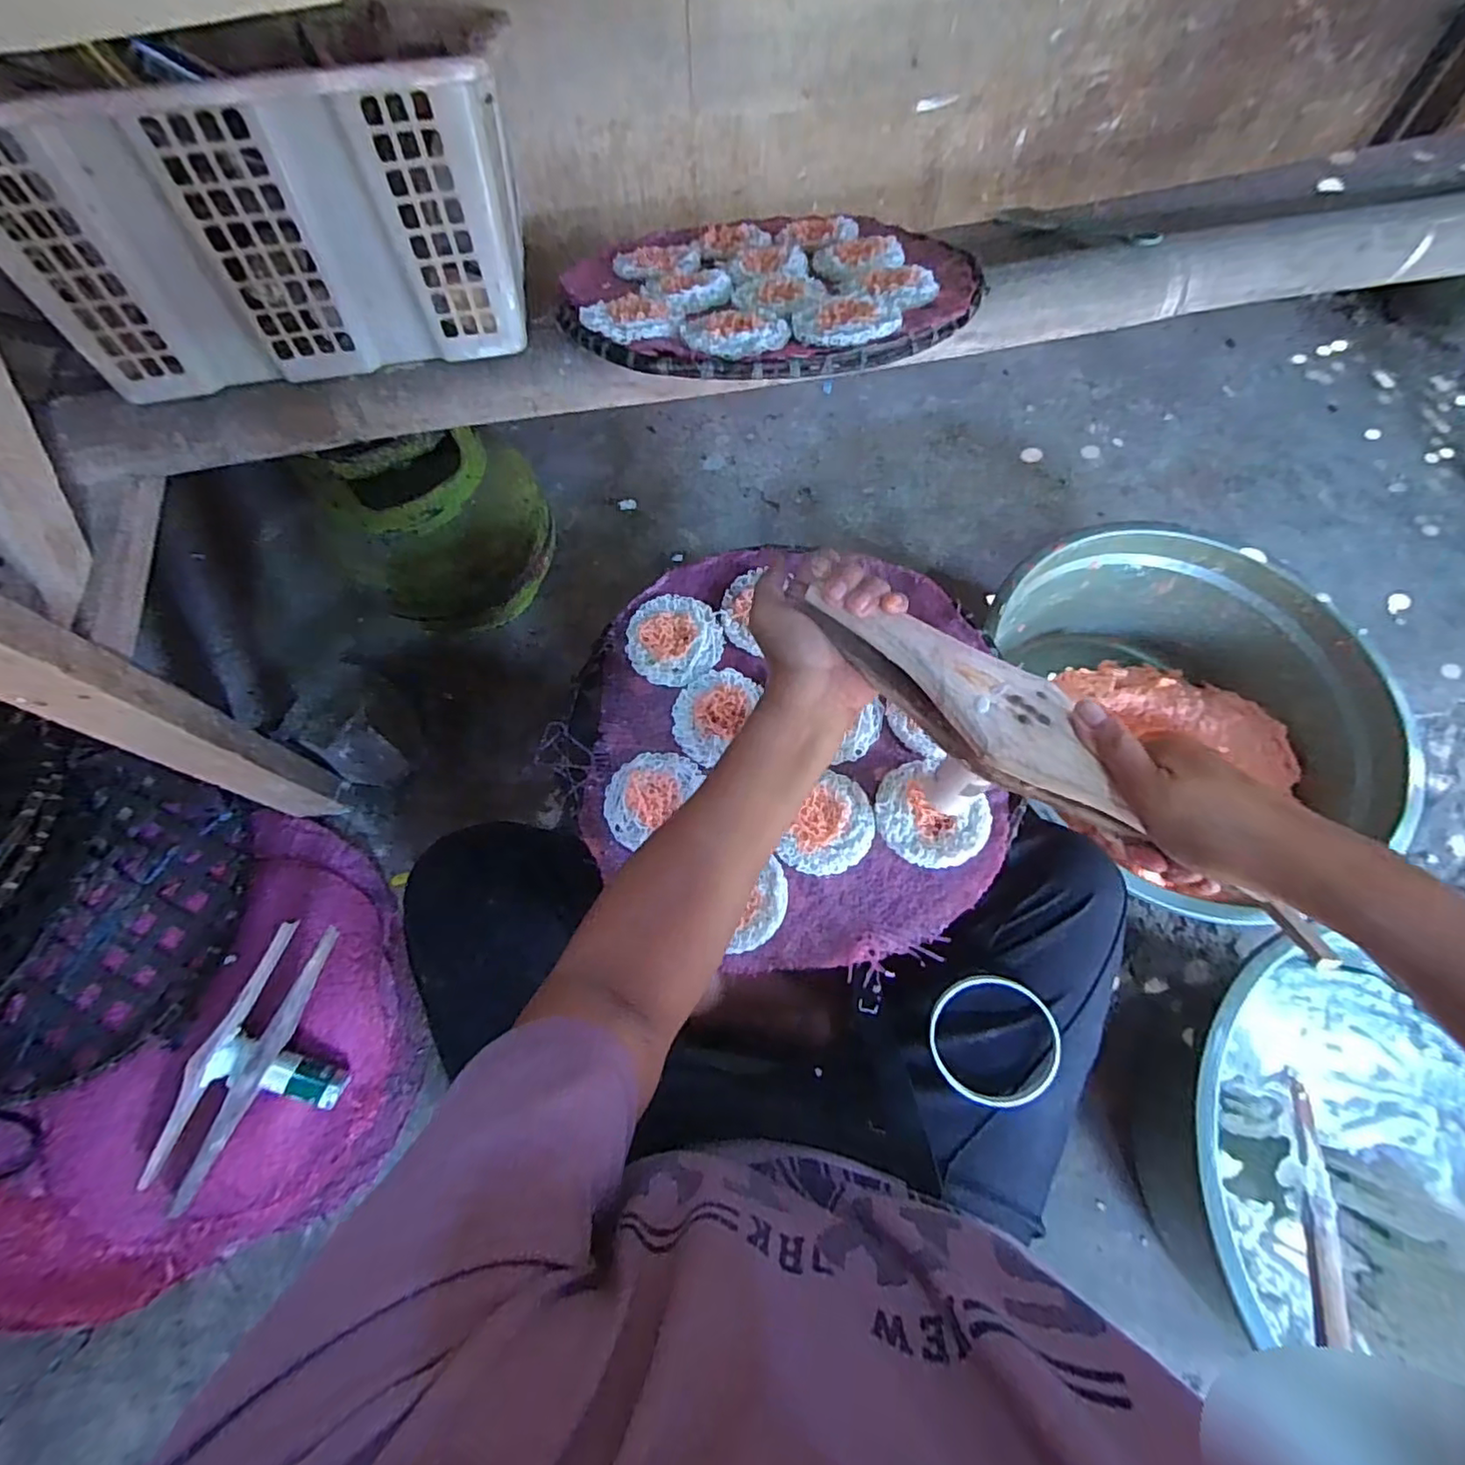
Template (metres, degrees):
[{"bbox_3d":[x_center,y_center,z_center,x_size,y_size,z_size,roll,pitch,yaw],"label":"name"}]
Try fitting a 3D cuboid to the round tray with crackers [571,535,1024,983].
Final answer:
[{"bbox_3d":[0.040,0.002,0.496,0.325,0.033,0.335,0,66,1],"label":"round tray with crackers"}]

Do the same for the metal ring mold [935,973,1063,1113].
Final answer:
[{"bbox_3d":[0.194,0.231,0.473,0.090,0.016,0.095,-1,87,11],"label":"metal ring mold"}]

